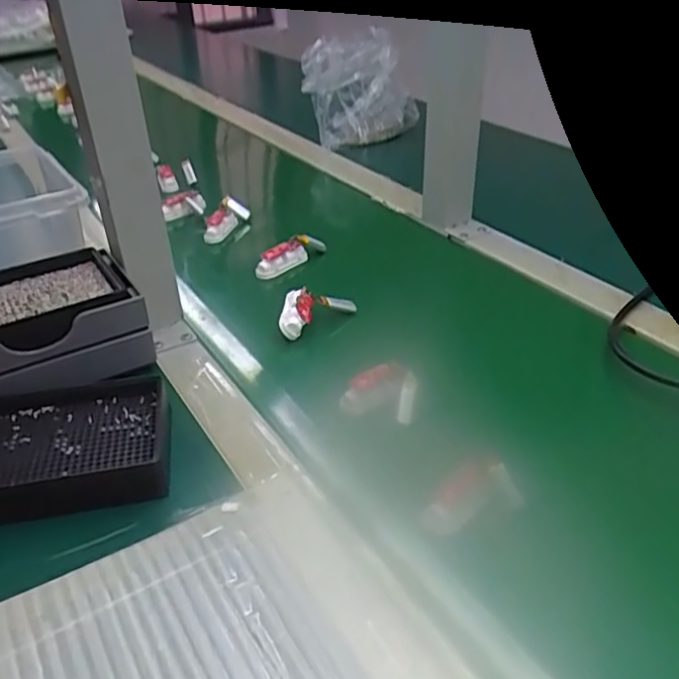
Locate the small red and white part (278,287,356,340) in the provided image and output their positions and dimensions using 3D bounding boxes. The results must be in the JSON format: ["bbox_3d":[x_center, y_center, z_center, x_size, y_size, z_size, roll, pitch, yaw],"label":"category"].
[{"bbox_3d":[-0.025,-0.028,0.556,0.079,0.027,0.026,-28,42,-33],"label":"small red and white part"}]

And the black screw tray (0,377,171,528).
[{"bbox_3d":[-0.185,0.070,0.413,0.142,0.028,0.093,-9,34,-10],"label":"black screw tray"}]

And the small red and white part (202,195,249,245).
[{"bbox_3d":[-0.129,-0.138,0.716,0.025,0.030,0.073,8,35,15],"label":"small red and white part"}]

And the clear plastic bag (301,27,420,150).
[{"bbox_3d":[0.030,-0.373,0.952,0.139,0.137,0.104,-25,40,-30],"label":"clear plastic bag"}]

